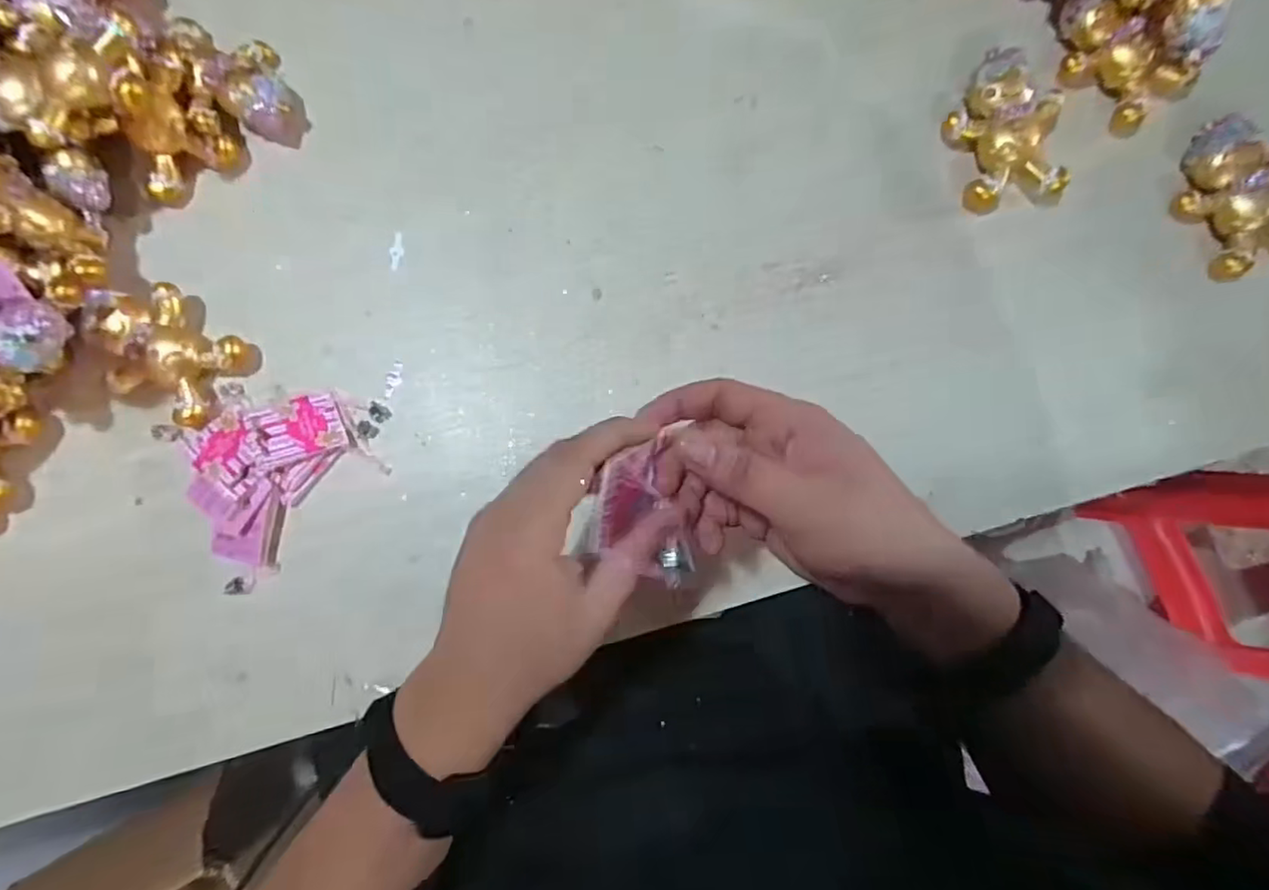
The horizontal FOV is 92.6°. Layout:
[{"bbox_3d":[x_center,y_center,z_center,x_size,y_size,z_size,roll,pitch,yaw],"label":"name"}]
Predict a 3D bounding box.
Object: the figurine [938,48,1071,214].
[{"bbox_3d":[0.276,-0.238,0.459,0.075,0.033,0.109,-10,85,-2],"label":"figurine"}]

